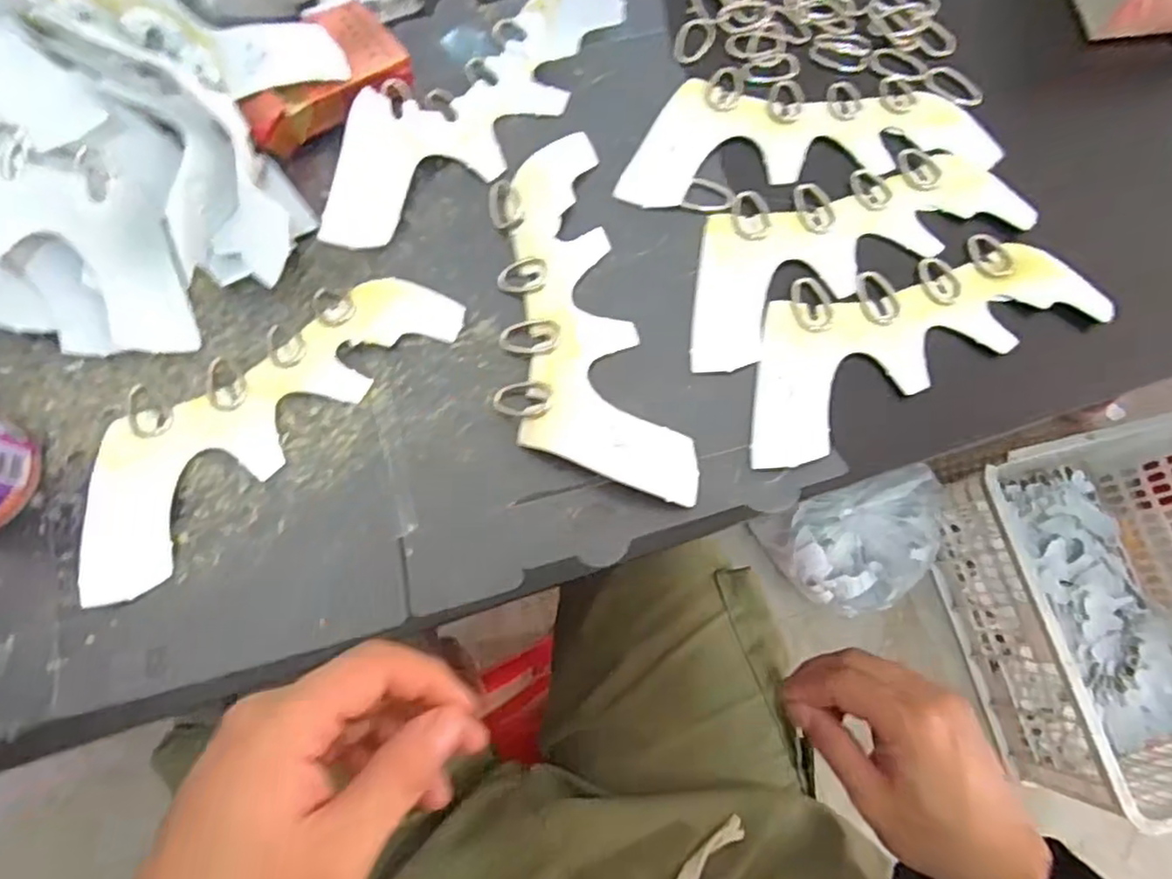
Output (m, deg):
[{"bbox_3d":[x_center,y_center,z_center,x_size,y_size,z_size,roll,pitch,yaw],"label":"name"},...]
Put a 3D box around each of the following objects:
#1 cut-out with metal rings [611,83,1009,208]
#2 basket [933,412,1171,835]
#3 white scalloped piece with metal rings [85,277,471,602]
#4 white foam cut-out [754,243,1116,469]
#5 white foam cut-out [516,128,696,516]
[{"bbox_3d":[0.127,-0.183,0.393,0.216,0.004,0.077,-6,74,-2],"label":"cut-out with metal rings"},{"bbox_3d":[0.727,0.250,0.923,0.318,0.204,0.412,-14,74,-4],"label":"basket"},{"bbox_3d":[-0.167,-0.016,0.341,0.216,0.012,0.071,-40,78,-11],"label":"white scalloped piece with metal rings"},{"bbox_3d":[0.174,-0.055,0.355,0.206,0.008,0.081,-20,75,-6],"label":"white foam cut-out"},{"bbox_3d":[-0.007,-0.062,0.355,0.077,0.011,0.210,-16,74,-5],"label":"white foam cut-out"}]

